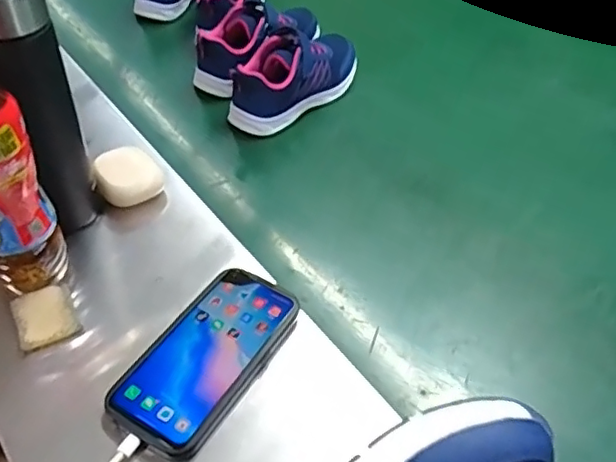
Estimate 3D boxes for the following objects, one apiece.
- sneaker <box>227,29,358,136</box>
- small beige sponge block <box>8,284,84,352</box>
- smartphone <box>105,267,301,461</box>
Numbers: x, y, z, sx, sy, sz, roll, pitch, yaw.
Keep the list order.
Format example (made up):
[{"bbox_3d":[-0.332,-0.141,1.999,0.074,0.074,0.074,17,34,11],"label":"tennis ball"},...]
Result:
[{"bbox_3d":[-0.017,-0.198,0.736,0.198,0.084,0.075,-34,56,-27],"label":"sneaker"},{"bbox_3d":[-0.217,0.071,0.485,0.046,0.010,0.057,-23,55,-22],"label":"small beige sponge block"},{"bbox_3d":[-0.078,0.097,0.465,0.081,0.018,0.159,24,51,18],"label":"smartphone"}]

